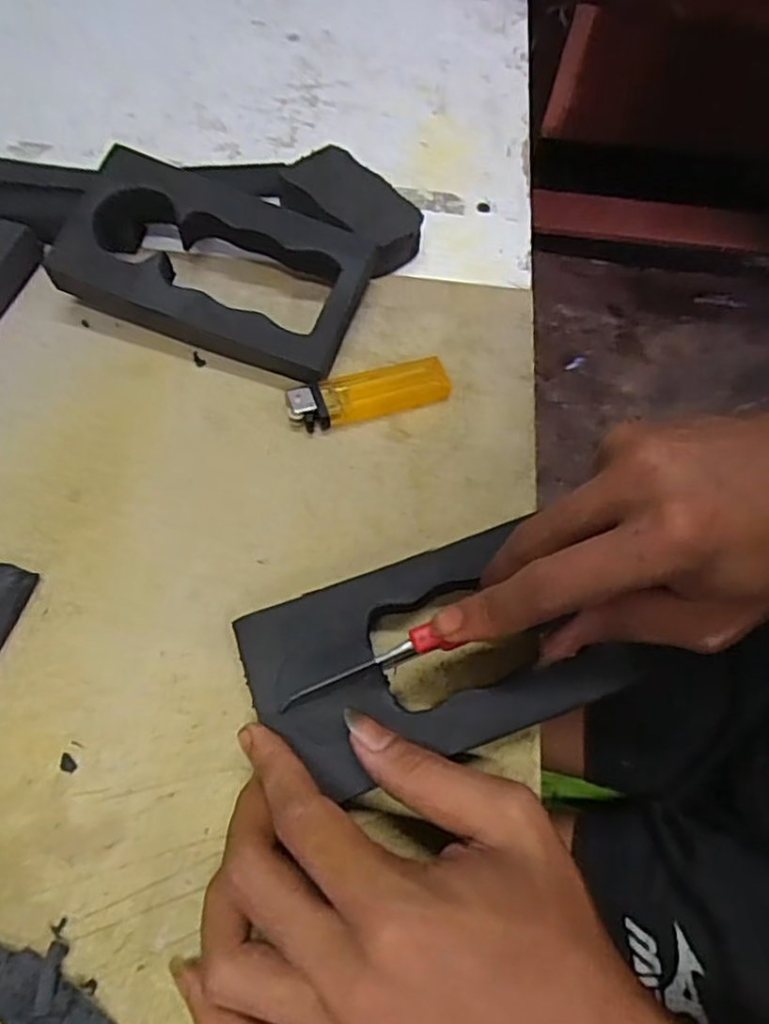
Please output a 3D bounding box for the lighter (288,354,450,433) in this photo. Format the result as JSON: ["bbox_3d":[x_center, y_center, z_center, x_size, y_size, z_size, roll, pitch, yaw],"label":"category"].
[{"bbox_3d":[-0.008,-0.059,0.335,0.080,0.013,0.024,-16,66,-11],"label":"lighter"}]

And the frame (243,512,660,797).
[{"bbox_3d":[0.019,0.054,0.264,0.137,0.010,0.086,-23,68,-14],"label":"frame"}]

